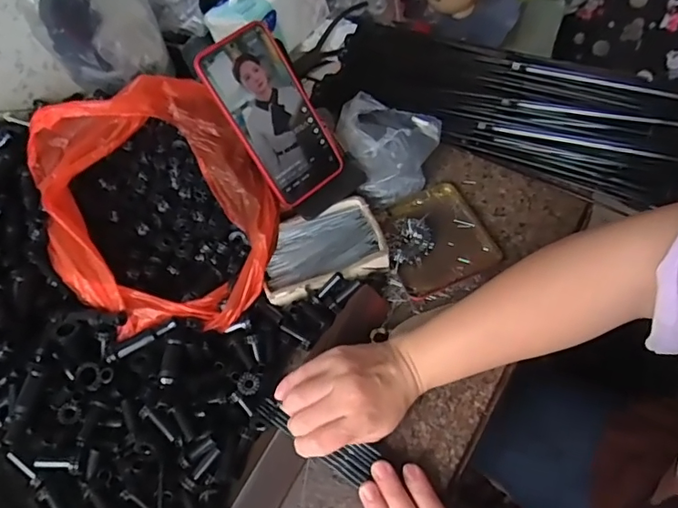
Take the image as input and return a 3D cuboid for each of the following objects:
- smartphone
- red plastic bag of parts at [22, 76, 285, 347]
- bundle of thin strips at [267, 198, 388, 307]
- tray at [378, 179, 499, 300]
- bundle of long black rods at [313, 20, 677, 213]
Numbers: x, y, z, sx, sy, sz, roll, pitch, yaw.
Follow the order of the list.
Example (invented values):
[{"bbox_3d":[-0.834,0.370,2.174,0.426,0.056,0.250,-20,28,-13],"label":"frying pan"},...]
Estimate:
[{"bbox_3d":[-0.061,-0.130,0.498,0.083,0.162,0.007,-39,26,-12],"label":"smartphone"},{"bbox_3d":[-0.178,-0.051,0.497,0.201,0.120,0.243,-31,58,-18],"label":"red plastic bag of parts"},{"bbox_3d":[-0.019,-0.007,0.526,0.121,0.020,0.089,-15,56,-7],"label":"bundle of thin strips"},{"bbox_3d":[0.098,-0.017,0.543,0.103,0.022,0.116,-19,57,-10],"label":"tray"},{"bbox_3d":[0.216,-0.177,0.591,0.532,0.074,0.189,24,64,25],"label":"bundle of long black rods"}]

